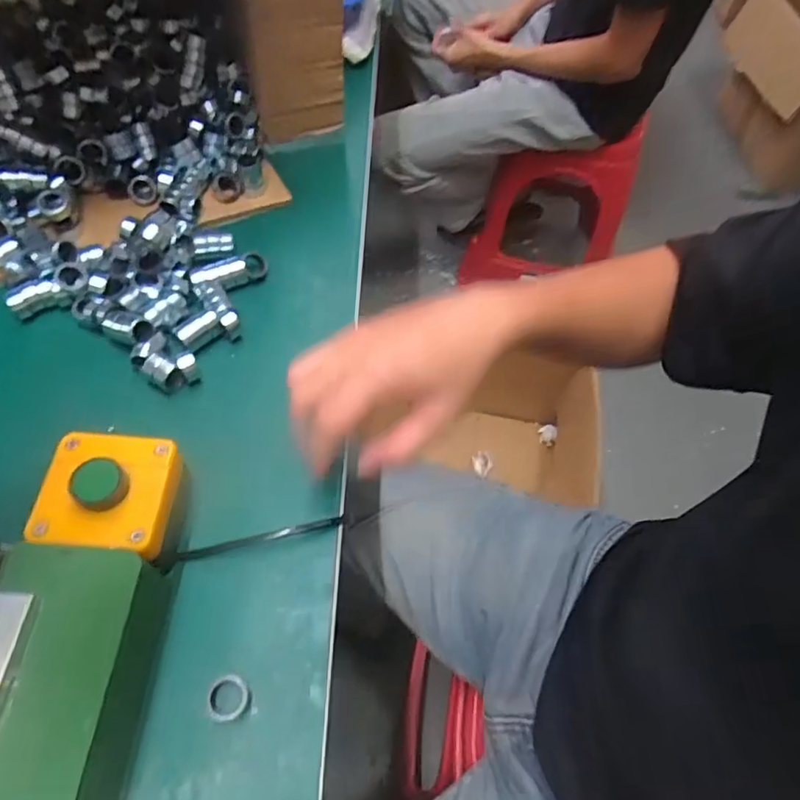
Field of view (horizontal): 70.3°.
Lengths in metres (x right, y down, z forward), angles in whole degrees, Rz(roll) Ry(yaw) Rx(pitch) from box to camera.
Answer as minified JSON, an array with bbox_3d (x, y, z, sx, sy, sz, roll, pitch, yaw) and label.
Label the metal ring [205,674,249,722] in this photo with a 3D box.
[{"bbox_3d":[-0.095,0.166,0.315,0.023,0.012,0.023,1,58,-2],"label":"metal ring"}]

